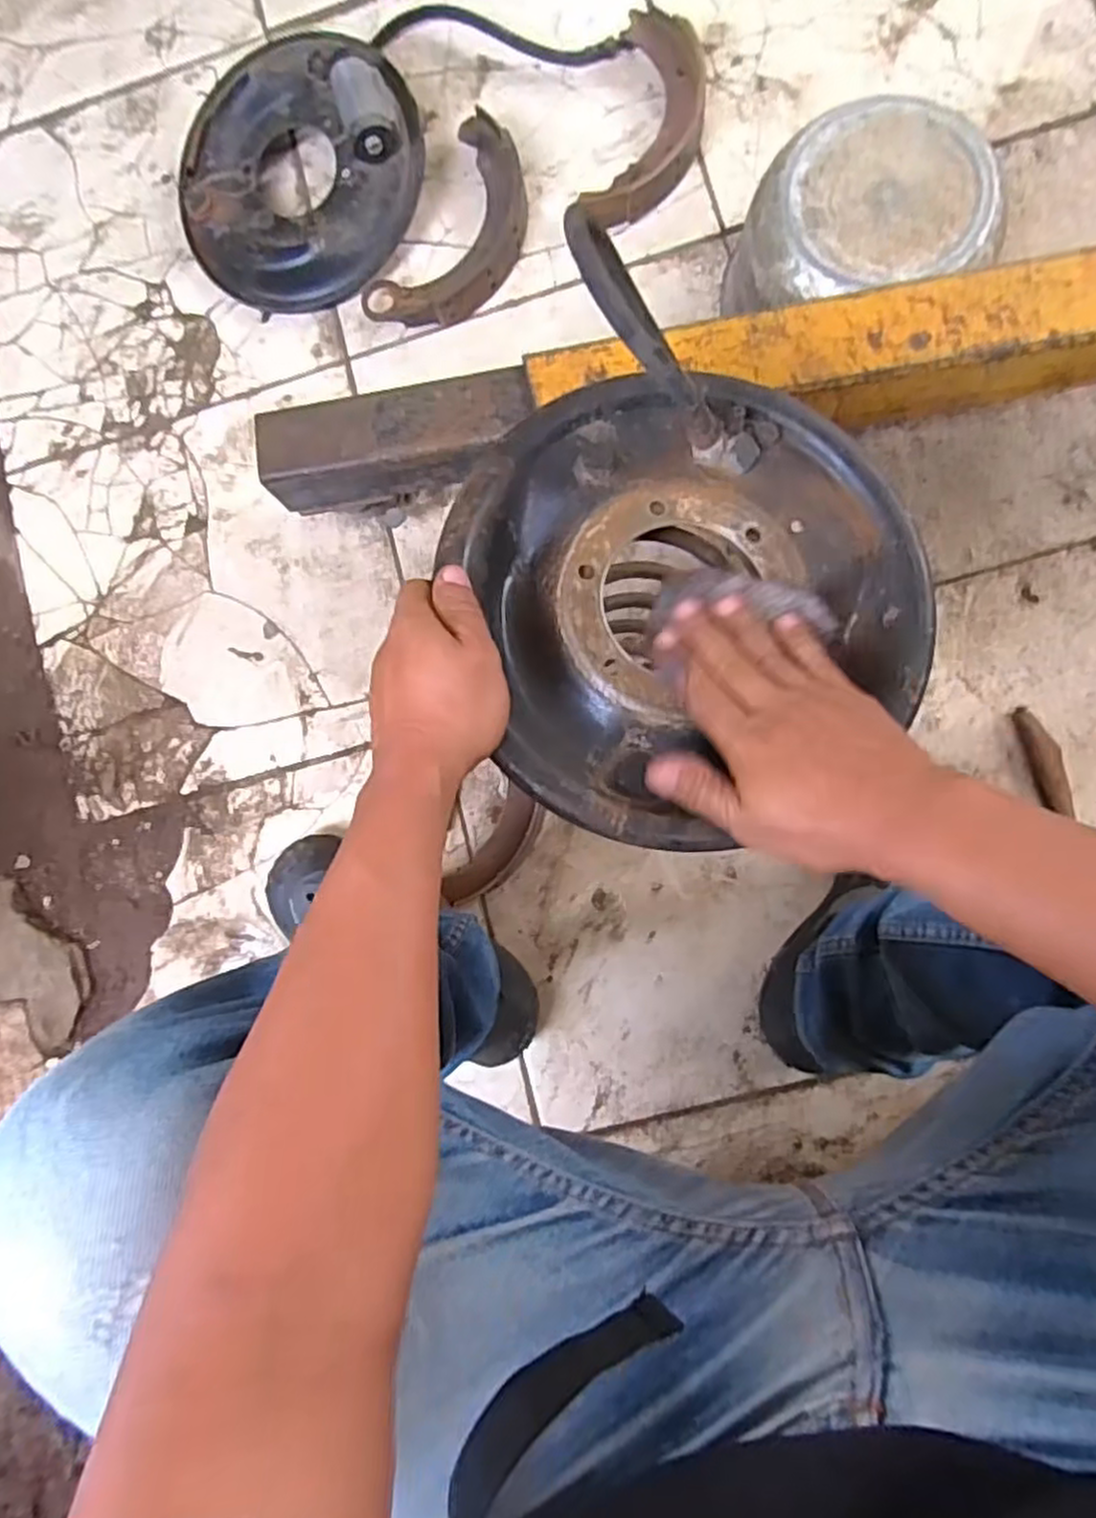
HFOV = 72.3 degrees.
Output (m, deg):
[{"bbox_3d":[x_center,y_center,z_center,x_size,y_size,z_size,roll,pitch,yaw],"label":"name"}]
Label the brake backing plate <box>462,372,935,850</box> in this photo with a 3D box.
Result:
[{"bbox_3d":[0.072,-0.093,0.411,0.247,0.056,0.235,0,87,7],"label":"brake backing plate"}]

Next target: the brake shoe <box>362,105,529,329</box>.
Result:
[{"bbox_3d":[-0.091,-0.536,0.774,0.123,0.033,0.223,35,91,7],"label":"brake shoe"}]

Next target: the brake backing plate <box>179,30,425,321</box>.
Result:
[{"bbox_3d":[-0.262,-0.608,0.779,0.268,0.071,0.268,1,97,11],"label":"brake backing plate"}]

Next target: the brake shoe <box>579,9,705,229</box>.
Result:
[{"bbox_3d":[0.103,-0.637,0.748,0.100,0.048,0.227,14,89,7],"label":"brake shoe"}]

